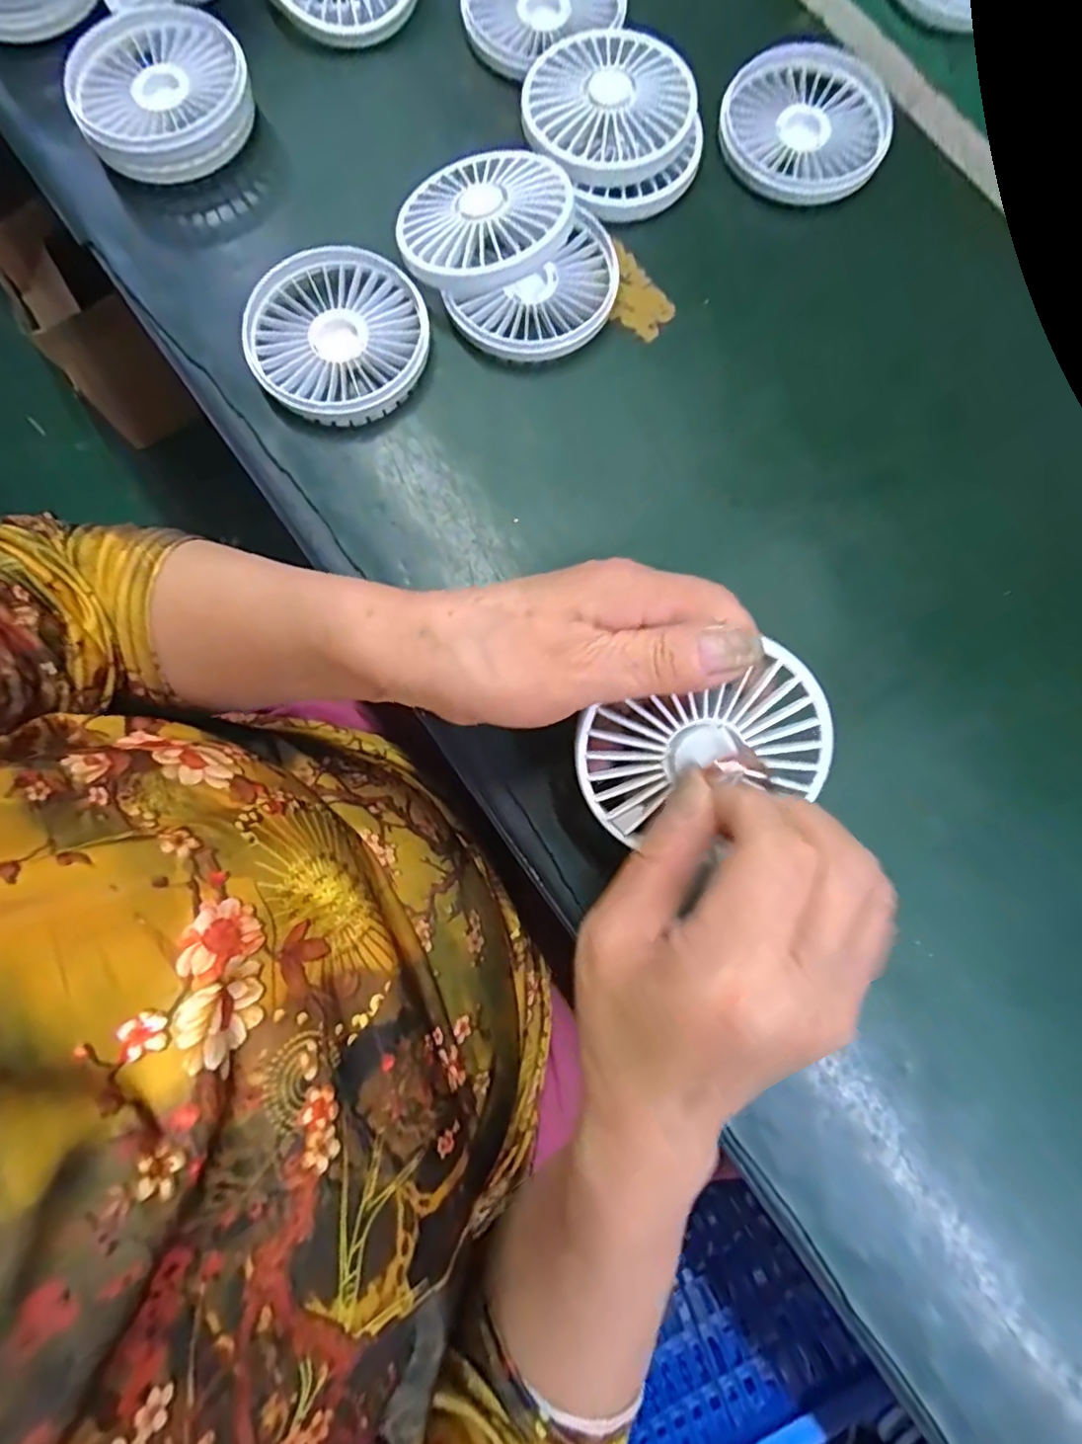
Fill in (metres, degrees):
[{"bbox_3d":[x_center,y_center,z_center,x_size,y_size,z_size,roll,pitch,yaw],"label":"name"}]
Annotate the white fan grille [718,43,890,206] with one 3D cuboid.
[{"bbox_3d":[0.144,-0.328,0.333,0.087,0.019,0.088,16,80,2],"label":"white fan grille"}]

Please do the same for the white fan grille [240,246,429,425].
[{"bbox_3d":[-0.101,-0.194,0.305,0.085,0.016,0.087,0,80,0],"label":"white fan grille"}]

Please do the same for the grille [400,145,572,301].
[{"bbox_3d":[-0.027,-0.252,0.303,0.084,0.014,0.080,2,78,10],"label":"grille"}]

